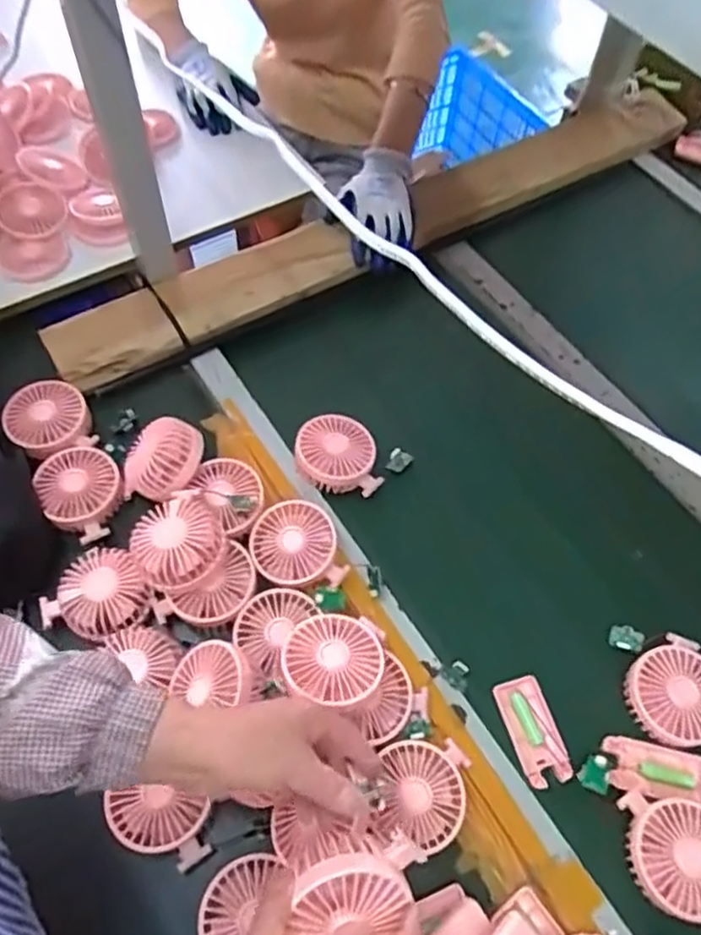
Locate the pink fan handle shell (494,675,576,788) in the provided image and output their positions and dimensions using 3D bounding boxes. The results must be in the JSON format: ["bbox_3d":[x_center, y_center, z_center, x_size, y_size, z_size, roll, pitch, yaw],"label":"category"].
[{"bbox_3d":[0.173,0.249,0.628,0.047,0.008,0.095,-12,53,-10],"label":"pink fan handle shell"}]

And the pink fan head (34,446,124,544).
[{"bbox_3d":[-0.288,0.027,0.711,0.092,0.039,0.089,22,64,7],"label":"pink fan head"}]

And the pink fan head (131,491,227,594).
[{"bbox_3d":[-0.167,0.073,0.647,0.086,0.045,0.092,-21,55,-17],"label":"pink fan head"}]

